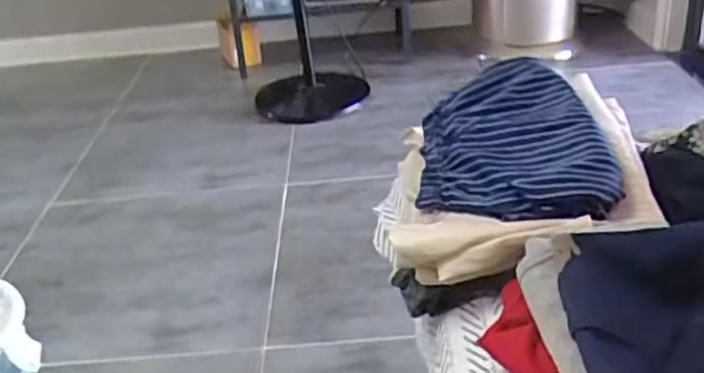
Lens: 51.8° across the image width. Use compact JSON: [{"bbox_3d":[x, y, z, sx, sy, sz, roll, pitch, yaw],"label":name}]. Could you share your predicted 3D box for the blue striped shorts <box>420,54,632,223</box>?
[{"bbox_3d":[0.180,-0.055,0.808,0.208,0.089,0.238,1,30,11],"label":"blue striped shorts"}]

